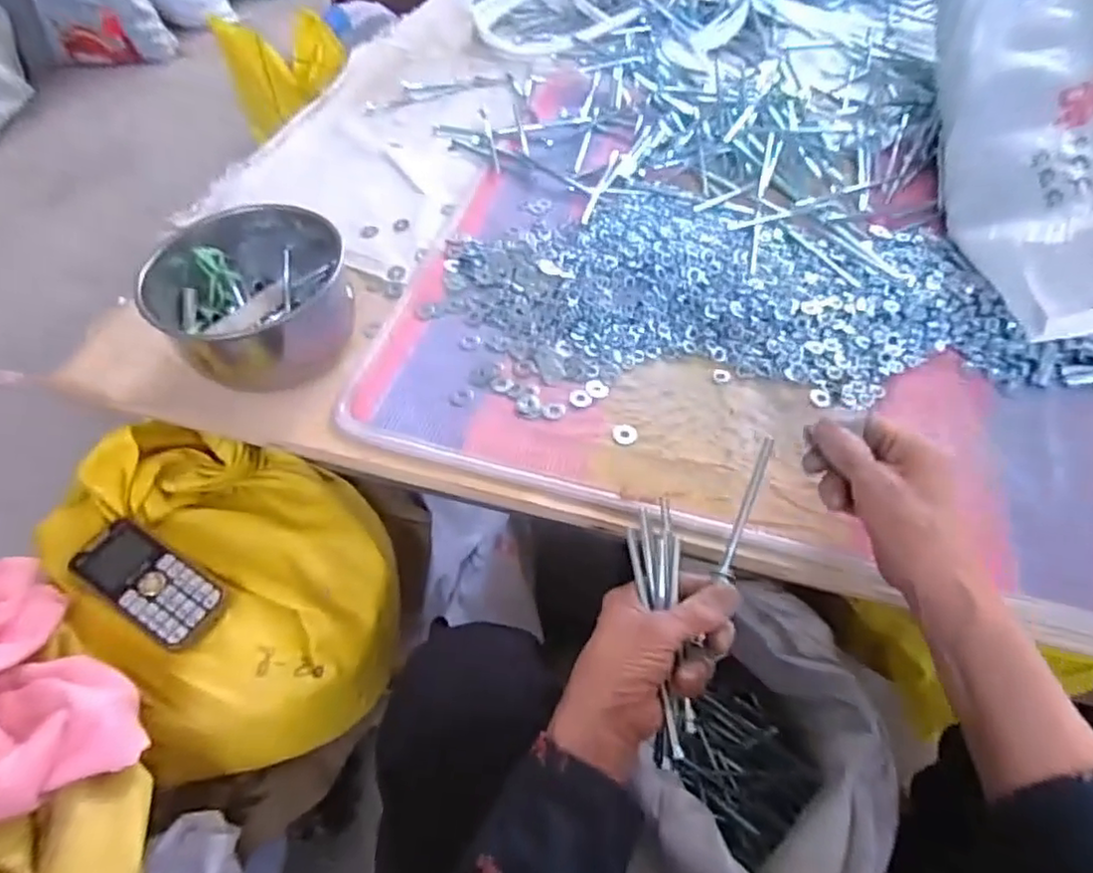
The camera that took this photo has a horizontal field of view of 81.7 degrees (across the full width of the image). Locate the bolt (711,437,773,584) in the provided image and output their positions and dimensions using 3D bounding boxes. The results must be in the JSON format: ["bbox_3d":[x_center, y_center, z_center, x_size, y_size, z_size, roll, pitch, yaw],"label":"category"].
[{"bbox_3d":[0.134,0.048,0.423,0.011,0.007,0.099,19,83,15],"label":"bolt"}]

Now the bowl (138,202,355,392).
[{"bbox_3d":[-0.260,-0.127,0.567,0.159,0.097,0.159,-1,53,1],"label":"bowl"}]

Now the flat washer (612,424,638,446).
[{"bbox_3d":[0.064,-0.002,0.515,0.020,0.004,0.020,-1,53,1],"label":"flat washer"}]

